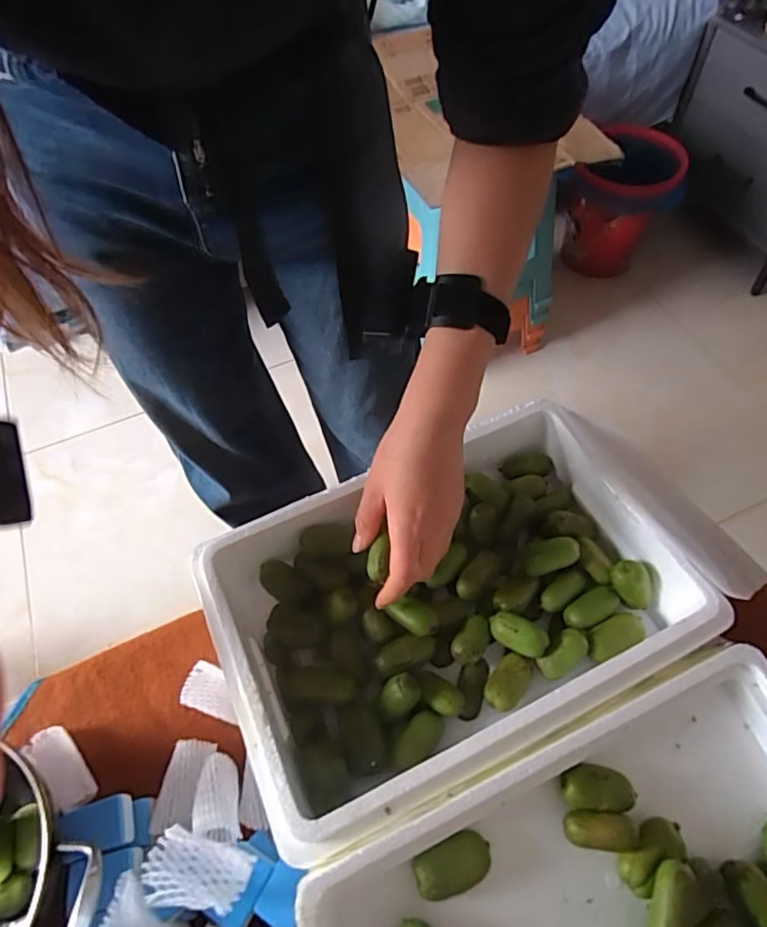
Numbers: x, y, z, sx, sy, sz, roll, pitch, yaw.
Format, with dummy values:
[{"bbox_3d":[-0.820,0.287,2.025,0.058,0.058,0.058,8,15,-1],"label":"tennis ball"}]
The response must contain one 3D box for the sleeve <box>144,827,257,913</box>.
[{"bbox_3d":[-0.119,0.257,0.354,0.062,0.031,0.033,25,39,-16],"label":"sleeve"}]

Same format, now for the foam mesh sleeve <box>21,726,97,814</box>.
[{"bbox_3d":[-0.255,0.240,0.441,0.066,0.009,0.030,45,34,21],"label":"foam mesh sleeve"}]

